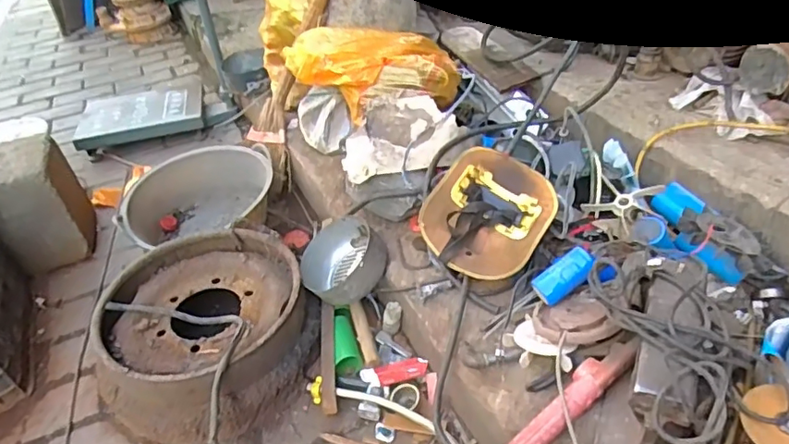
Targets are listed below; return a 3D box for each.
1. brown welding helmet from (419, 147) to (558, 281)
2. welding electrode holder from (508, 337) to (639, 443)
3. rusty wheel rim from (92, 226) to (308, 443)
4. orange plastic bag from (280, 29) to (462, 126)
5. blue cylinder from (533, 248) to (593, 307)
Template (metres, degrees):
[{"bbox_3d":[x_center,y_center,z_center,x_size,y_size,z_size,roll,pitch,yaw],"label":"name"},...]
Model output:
[{"bbox_3d":[0.167,-0.017,1.005,0.215,0.048,0.245,42,71,9],"label":"brown welding helmet"},{"bbox_3d":[0.251,0.256,0.795,0.251,0.030,0.045,-38,45,-12],"label":"welding electrode holder"},{"bbox_3d":[-0.379,0.219,1.114,0.407,0.154,0.434,-4,37,3],"label":"rusty wheel rim"},{"bbox_3d":[-0.059,-0.370,1.379,0.423,0.153,0.234,2,38,12],"label":"orange plastic bag"},{"bbox_3d":[0.272,0.085,0.894,0.102,0.035,0.037,-43,42,5],"label":"blue cylinder"}]

